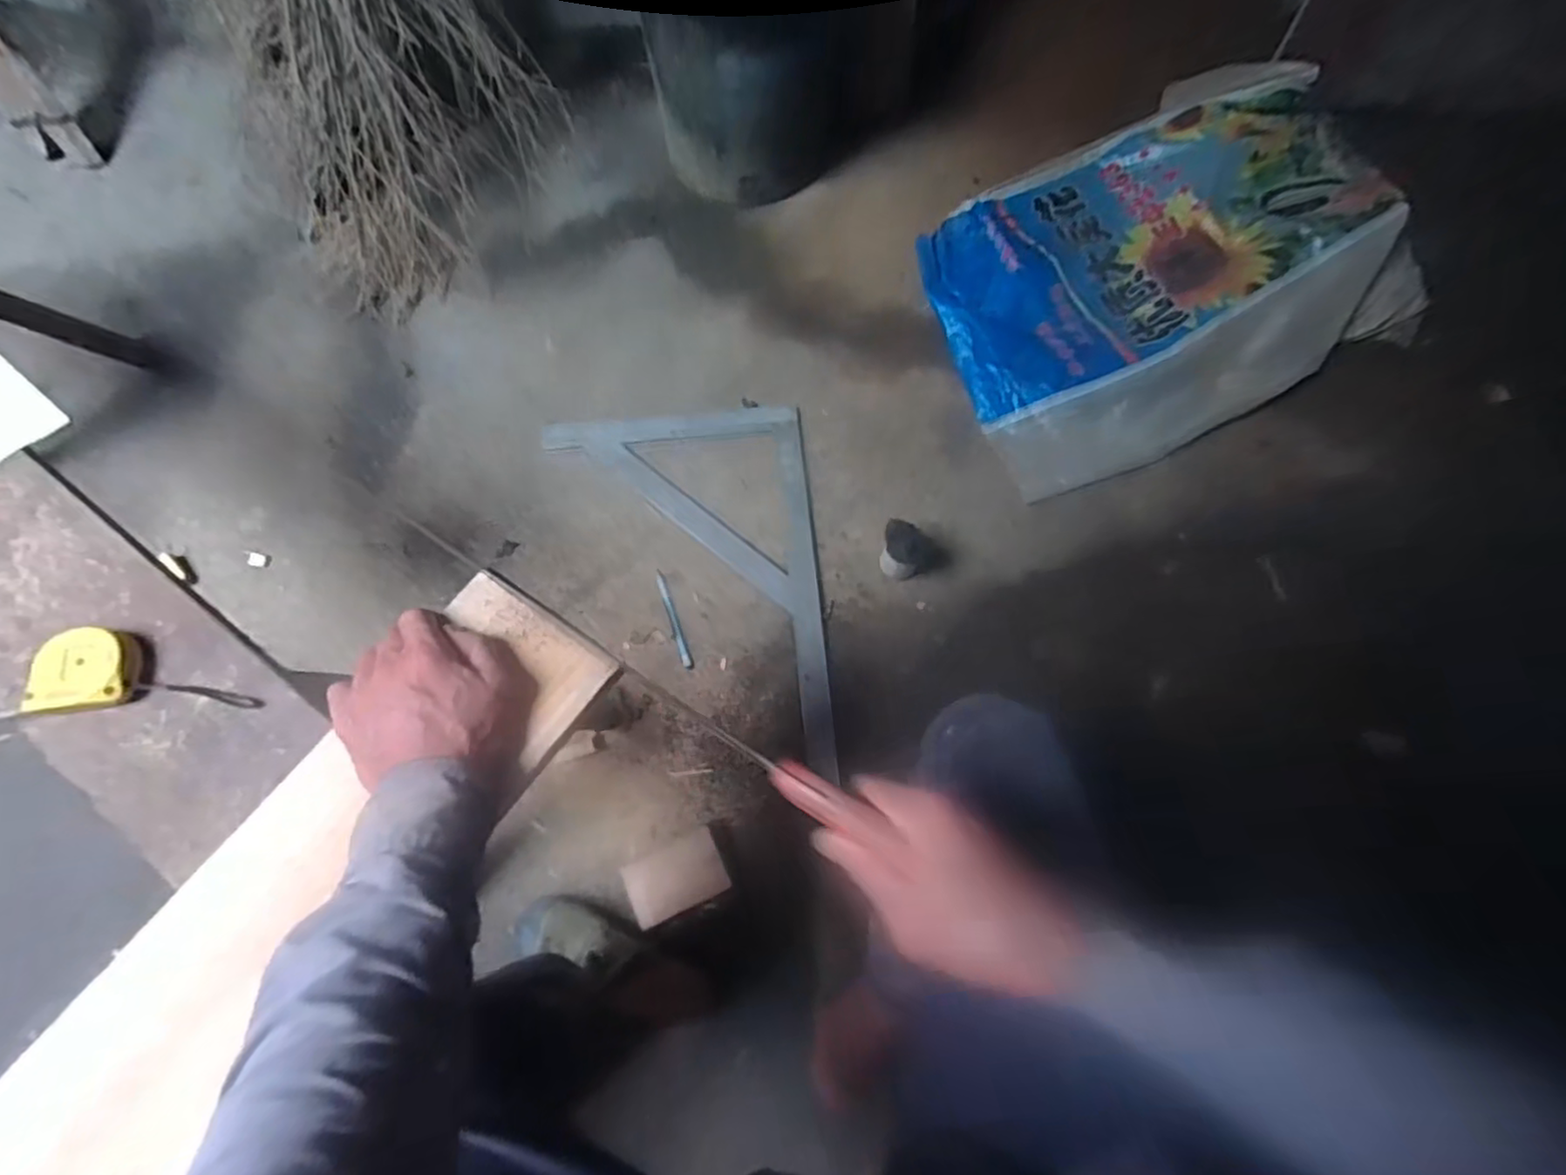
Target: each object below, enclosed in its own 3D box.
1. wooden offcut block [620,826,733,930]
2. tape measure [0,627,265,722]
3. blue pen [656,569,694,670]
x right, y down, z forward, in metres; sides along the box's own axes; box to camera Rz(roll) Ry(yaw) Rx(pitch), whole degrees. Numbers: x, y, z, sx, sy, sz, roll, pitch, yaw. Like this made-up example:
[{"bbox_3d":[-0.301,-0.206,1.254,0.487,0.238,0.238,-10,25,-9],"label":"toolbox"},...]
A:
[{"bbox_3d":[-0.134,0.369,0.858,0.118,0.040,0.080,-24,72,-9],"label":"wooden offcut block"},{"bbox_3d":[-0.485,0.064,0.453,0.241,0.025,0.066,-8,70,-3],"label":"tape measure"},{"bbox_3d":[-0.156,0.045,0.966,0.012,0.010,0.146,-20,75,-6],"label":"blue pen"}]

